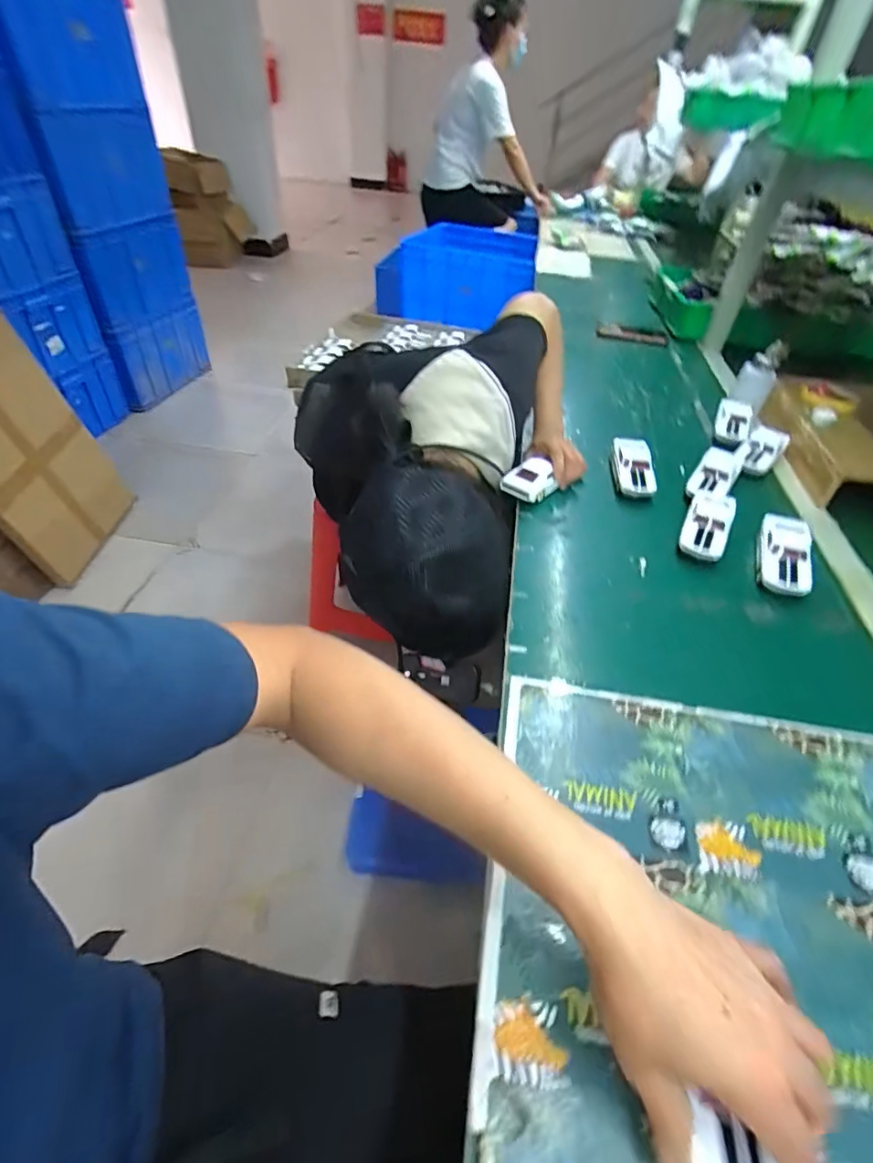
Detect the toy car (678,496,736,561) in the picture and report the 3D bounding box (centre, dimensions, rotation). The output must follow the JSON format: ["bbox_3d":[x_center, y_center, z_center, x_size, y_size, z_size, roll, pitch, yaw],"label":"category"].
[{"bbox_3d":[0.353,-0.073,0.668,0.053,0.022,0.130,23,47,19],"label":"toy car"}]

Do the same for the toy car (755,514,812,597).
[{"bbox_3d":[0.425,-0.033,0.628,0.058,0.033,0.128,22,47,18],"label":"toy car"}]

